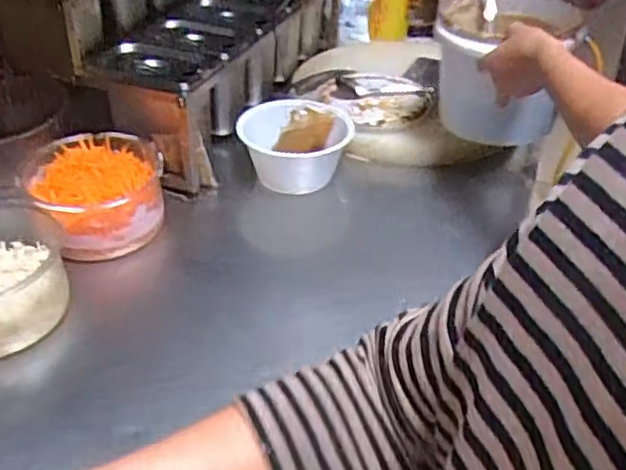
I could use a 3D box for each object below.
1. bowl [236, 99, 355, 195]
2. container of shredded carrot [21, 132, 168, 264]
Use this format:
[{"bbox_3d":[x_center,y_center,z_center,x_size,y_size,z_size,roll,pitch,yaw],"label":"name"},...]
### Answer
[{"bbox_3d":[-0.022,-0.128,0.983,0.170,0.101,0.151,-5,38,-9],"label":"bowl"},{"bbox_3d":[-0.274,-0.052,0.853,0.163,0.092,0.158,-16,41,-22],"label":"container of shredded carrot"}]

